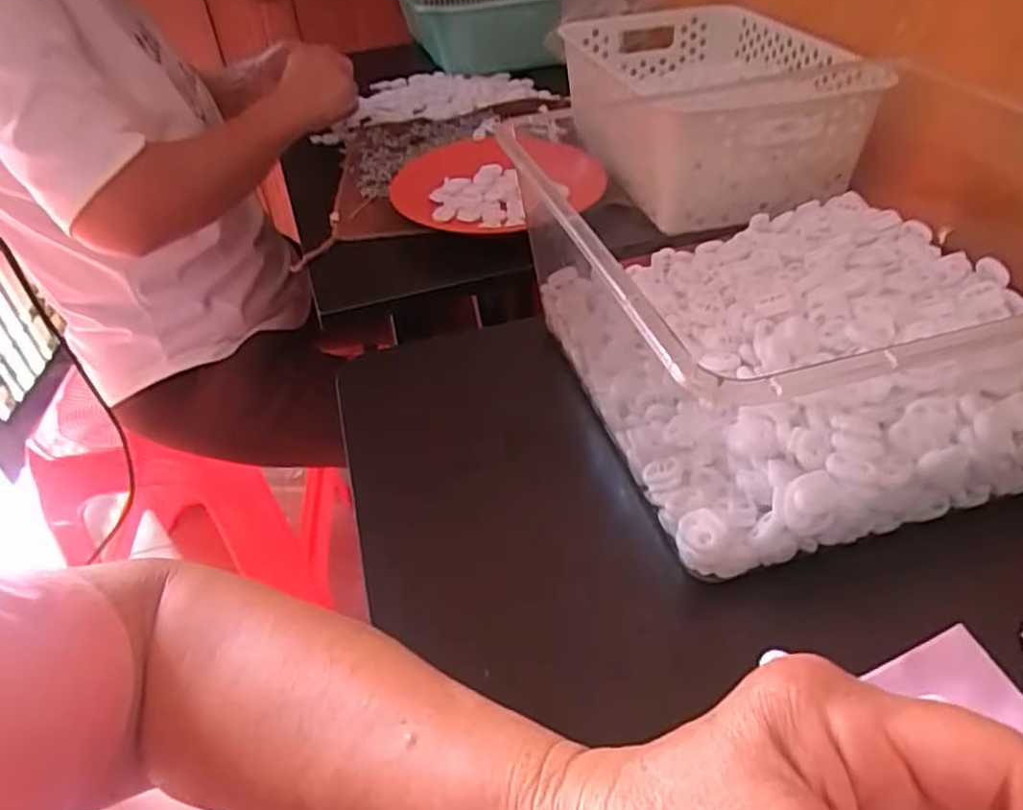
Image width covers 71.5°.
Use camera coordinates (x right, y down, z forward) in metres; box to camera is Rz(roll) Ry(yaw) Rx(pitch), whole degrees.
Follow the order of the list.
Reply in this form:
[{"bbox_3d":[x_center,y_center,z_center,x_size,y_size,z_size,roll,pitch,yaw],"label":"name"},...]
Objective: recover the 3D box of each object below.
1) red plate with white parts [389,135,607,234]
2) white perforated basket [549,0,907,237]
[{"bbox_3d":[-0.023,-0.216,0.689,0.179,0.035,0.179,-3,40,3],"label":"red plate with white parts"},{"bbox_3d":[0.194,-0.302,0.714,0.228,0.108,0.355,-6,40,-1],"label":"white perforated basket"}]

